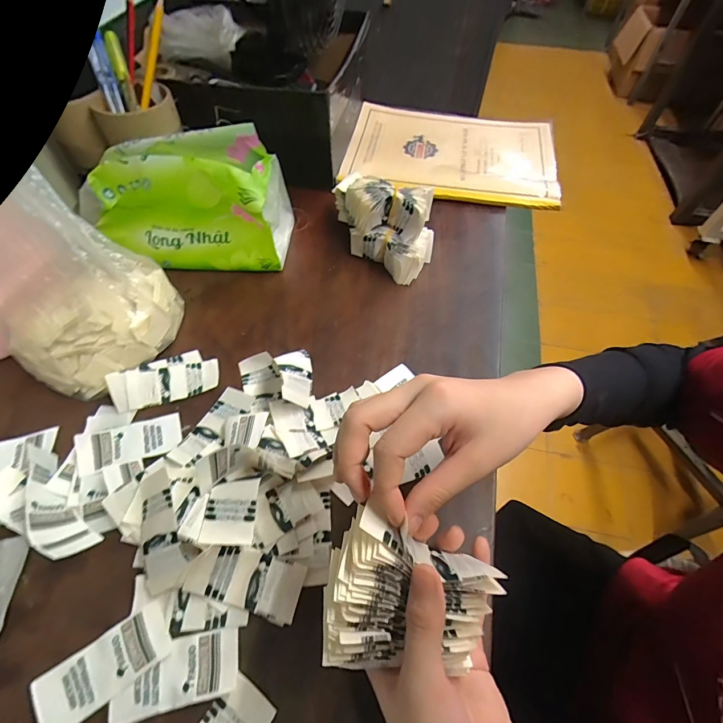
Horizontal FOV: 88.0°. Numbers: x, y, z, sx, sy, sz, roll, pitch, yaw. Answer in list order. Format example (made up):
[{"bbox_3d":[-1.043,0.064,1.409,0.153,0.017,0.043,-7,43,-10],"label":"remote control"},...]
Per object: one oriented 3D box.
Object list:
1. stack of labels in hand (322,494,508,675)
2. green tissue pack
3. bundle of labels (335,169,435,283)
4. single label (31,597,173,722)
[{"bbox_3d":[0.022,0.128,0.211,0.086,0.042,0.075,29,81,-9],"label":"stack of labels in hand"},{"bbox_3d":[-0.183,-0.172,0.404,0.194,0.116,0.097,4,57,1],"label":"green tissue pack"},{"bbox_3d":[0.033,-0.155,0.420,0.111,0.076,0.078,35,63,19],"label":"bundle of labels"},{"bbox_3d":[-0.160,0.191,0.234,0.075,0.004,0.035,-30,65,-17],"label":"single label"}]

